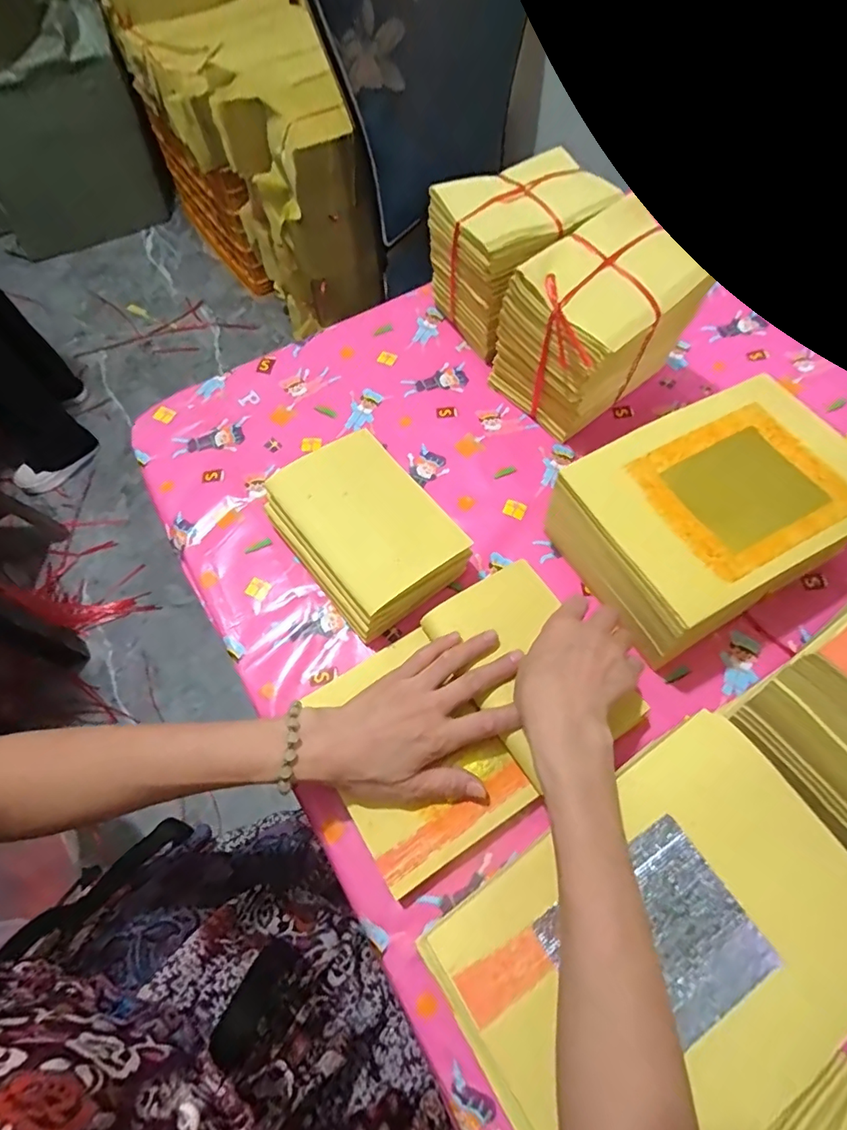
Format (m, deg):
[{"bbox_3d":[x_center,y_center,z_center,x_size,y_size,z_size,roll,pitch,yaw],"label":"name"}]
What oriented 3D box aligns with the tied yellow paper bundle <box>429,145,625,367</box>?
[{"bbox_3d":[0.107,-0.339,0.586,0.159,0.142,0.130,-27,67,-12],"label":"tied yellow paper bundle"}]

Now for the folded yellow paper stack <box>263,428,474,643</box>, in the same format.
[{"bbox_3d":[-0.055,-0.032,0.480,0.124,0.067,0.163,-35,69,-15],"label":"folded yellow paper stack"}]

